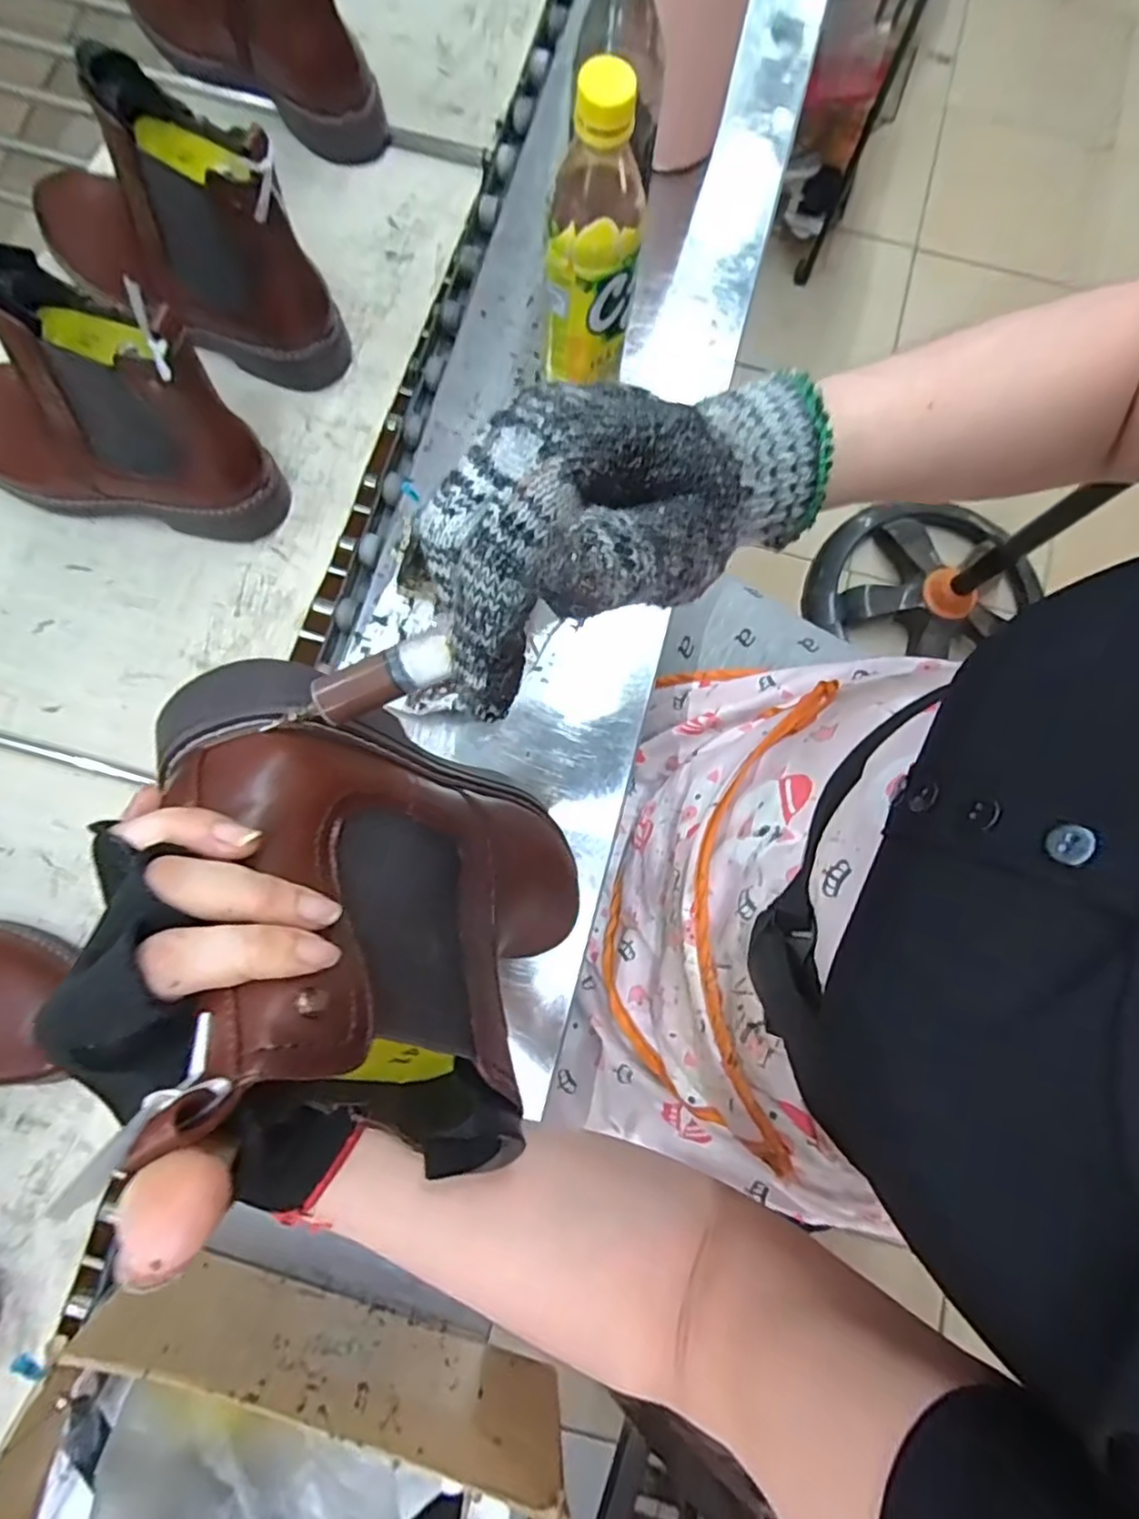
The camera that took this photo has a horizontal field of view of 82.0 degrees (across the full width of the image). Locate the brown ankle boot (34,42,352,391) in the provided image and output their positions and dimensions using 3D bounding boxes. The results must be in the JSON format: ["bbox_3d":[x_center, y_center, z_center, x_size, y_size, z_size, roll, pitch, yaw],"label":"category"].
[{"bbox_3d":[-0.312,-0.390,0.481,0.261,0.168,0.107,27,81,3],"label":"brown ankle boot"}]

